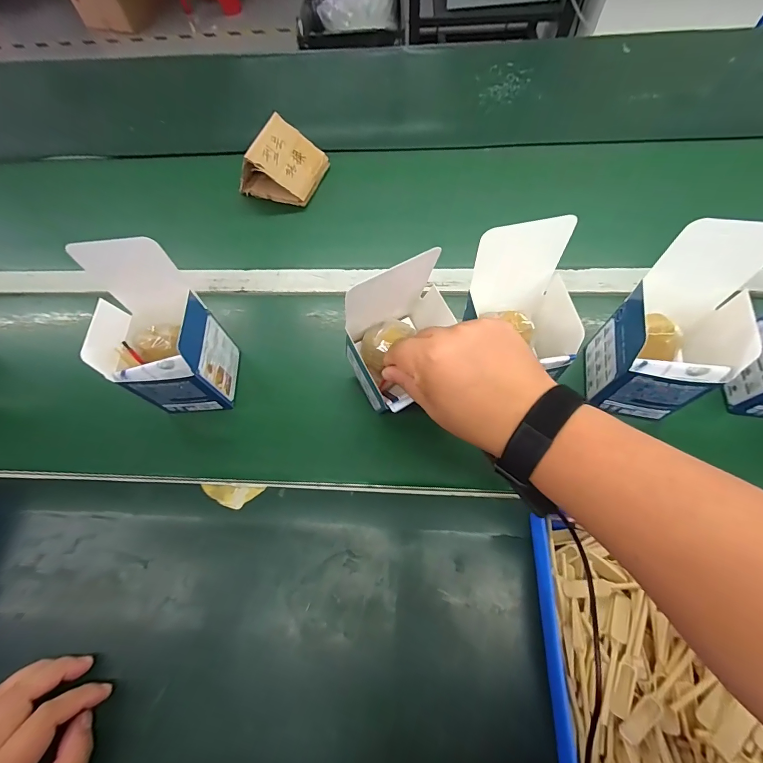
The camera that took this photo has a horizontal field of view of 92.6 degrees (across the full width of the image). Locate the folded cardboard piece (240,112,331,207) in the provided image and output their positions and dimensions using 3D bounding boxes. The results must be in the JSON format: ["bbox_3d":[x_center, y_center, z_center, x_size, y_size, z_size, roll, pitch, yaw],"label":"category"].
[{"bbox_3d":[-0.153,-0.341,0.555,0.106,0.071,0.107,21,69,12],"label":"folded cardboard piece"}]

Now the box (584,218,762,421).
[{"bbox_3d":[0.274,-0.044,0.340,0.094,0.162,0.110,9,67,7],"label":"box"}]

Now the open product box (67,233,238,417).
[{"bbox_3d":[-0.228,-0.044,0.372,0.092,0.168,0.095,-4,66,2],"label":"open product box"}]

